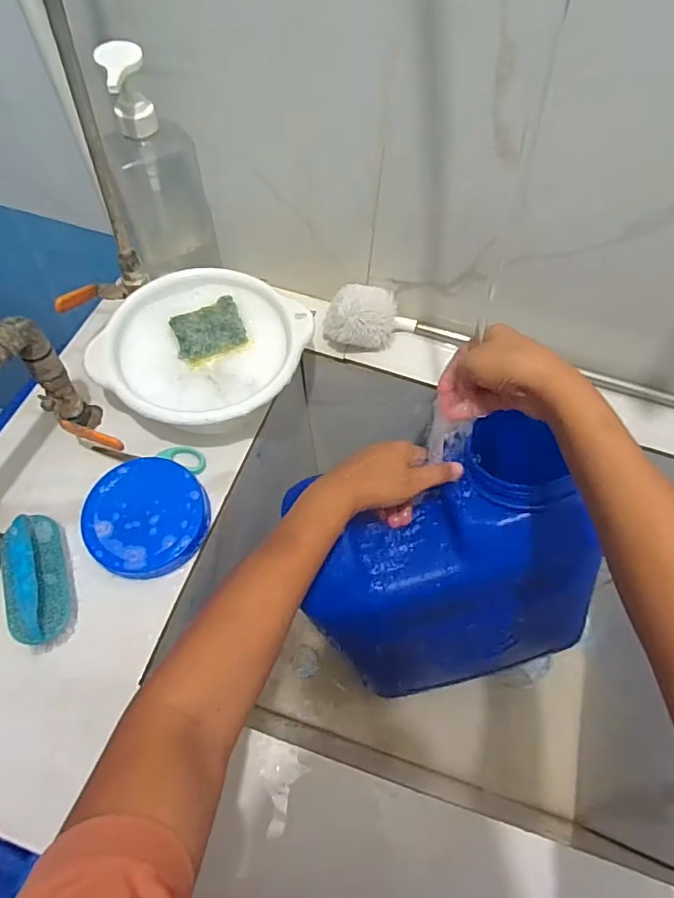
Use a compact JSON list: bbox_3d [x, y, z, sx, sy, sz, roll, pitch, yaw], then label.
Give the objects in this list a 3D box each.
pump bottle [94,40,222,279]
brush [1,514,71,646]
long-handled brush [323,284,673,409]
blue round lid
[{"bbox_3d":[-0.181,-0.280,0.535,0.086,0.227,0.085,-13,63,-9],"label":"pump bottle"},{"bbox_3d":[-0.279,0.115,0.478,0.050,0.047,0.120,-15,63,-10],"label":"brush"},{"bbox_3d":[0.278,-0.106,0.614,0.585,0.074,0.079,12,61,4],"label":"long-handled brush"},{"bbox_3d":[-0.190,0.066,0.518,0.118,0.027,0.112,1,61,-2],"label":"blue round lid"}]

